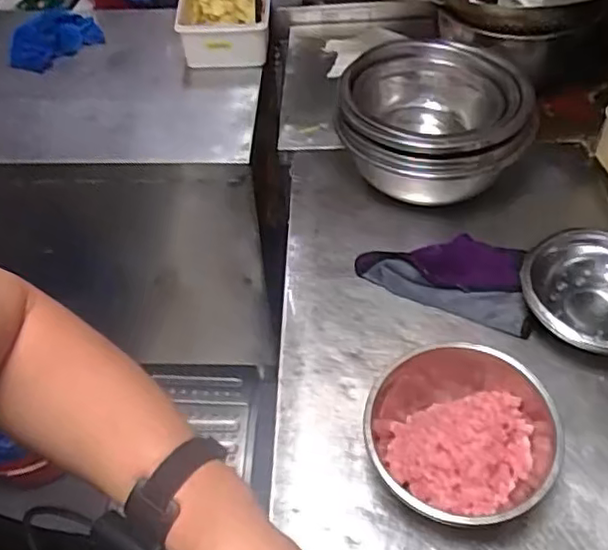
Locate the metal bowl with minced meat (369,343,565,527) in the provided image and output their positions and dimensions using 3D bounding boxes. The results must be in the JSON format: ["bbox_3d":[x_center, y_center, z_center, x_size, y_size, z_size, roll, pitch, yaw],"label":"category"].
[{"bbox_3d":[0.162,0.170,0.667,0.186,0.085,0.185,-2,50,2],"label":"metal bowl with minced meat"}]

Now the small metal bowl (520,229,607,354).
[{"bbox_3d":[0.350,0.027,0.762,0.165,0.073,0.157,-2,50,2],"label":"small metal bowl"}]

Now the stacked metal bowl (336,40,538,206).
[{"bbox_3d":[0.179,-0.209,0.916,0.242,0.148,0.233,-2,50,2],"label":"stacked metal bowl"}]

